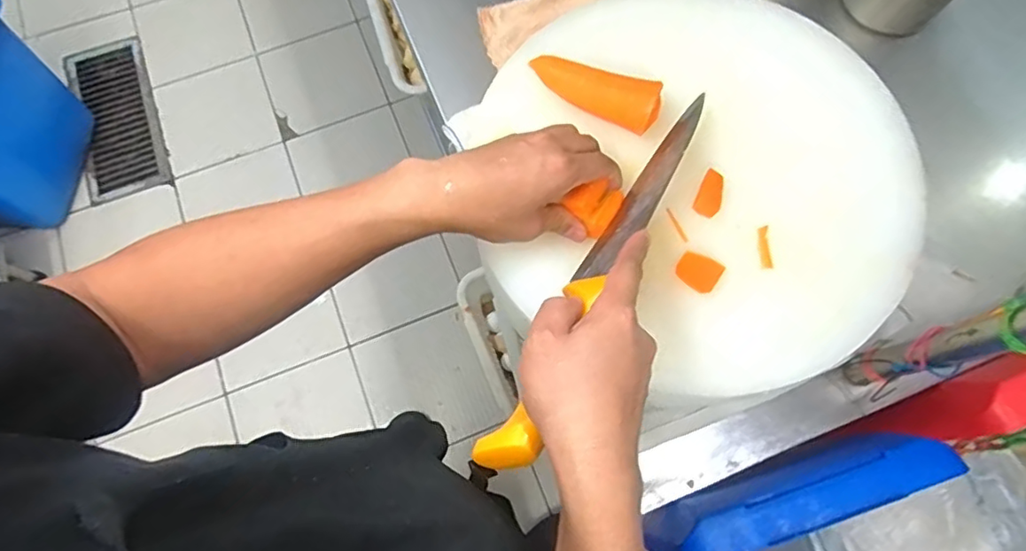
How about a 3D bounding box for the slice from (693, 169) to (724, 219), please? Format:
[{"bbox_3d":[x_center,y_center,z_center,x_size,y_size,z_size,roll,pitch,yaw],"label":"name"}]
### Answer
[{"bbox_3d":[0.158,-0.065,0.466,0.020,0.004,0.037,24,85,4],"label":"slice"}]

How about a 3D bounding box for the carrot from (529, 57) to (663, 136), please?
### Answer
[{"bbox_3d":[0.064,-0.147,0.472,0.108,0.034,0.039,18,73,6],"label":"carrot"}]

